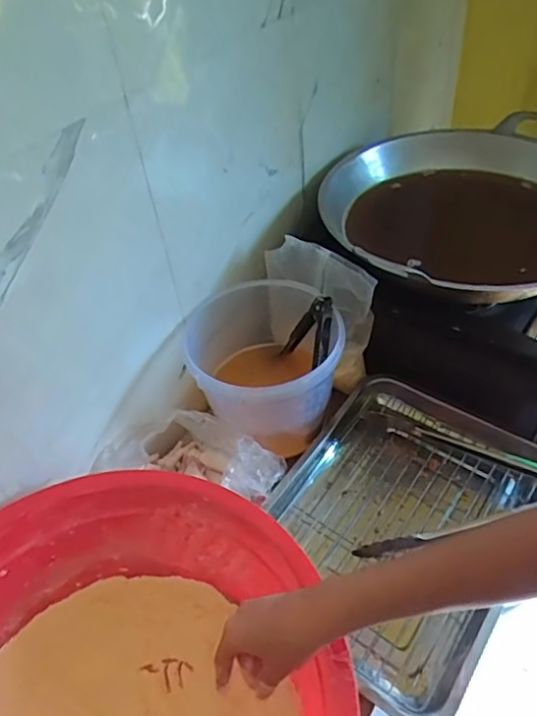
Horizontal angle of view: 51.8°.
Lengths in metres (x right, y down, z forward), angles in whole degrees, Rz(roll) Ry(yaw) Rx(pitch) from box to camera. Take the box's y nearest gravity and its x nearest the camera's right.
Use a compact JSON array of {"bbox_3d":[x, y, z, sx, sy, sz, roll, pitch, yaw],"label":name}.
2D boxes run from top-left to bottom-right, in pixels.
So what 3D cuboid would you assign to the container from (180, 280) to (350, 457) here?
[{"bbox_3d":[-0.004,0.019,0.760,0.190,0.168,0.196,-3,44,3],"label":"container"}]

